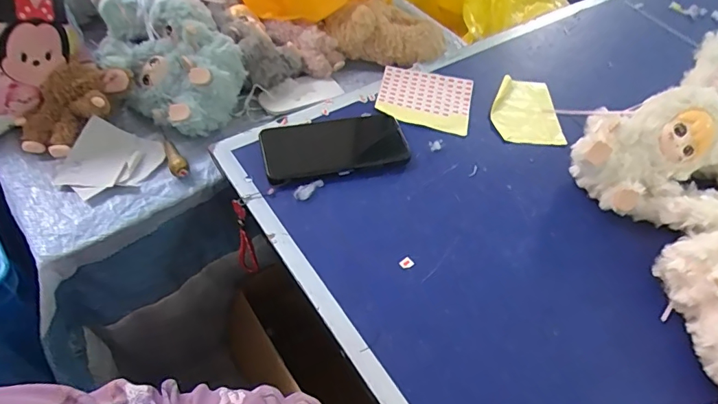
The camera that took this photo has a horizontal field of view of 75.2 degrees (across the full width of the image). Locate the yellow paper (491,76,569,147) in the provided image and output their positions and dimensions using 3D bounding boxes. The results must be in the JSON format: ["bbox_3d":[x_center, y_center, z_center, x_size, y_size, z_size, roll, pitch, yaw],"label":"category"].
[{"bbox_3d":[0.218,-0.121,0.614,0.088,0.020,0.114,3,50,0],"label":"yellow paper"}]

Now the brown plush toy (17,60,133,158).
[{"bbox_3d":[-0.333,-0.112,0.545,0.087,0.053,0.130,27,56,14],"label":"brown plush toy"}]

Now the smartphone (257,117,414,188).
[{"bbox_3d":[-0.027,-0.066,0.545,0.168,0.007,0.085,-10,58,-18],"label":"smartphone"}]

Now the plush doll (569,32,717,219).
[{"bbox_3d":[0.345,-0.088,0.519,0.226,0.101,0.142,-31,55,-2],"label":"plush doll"}]

